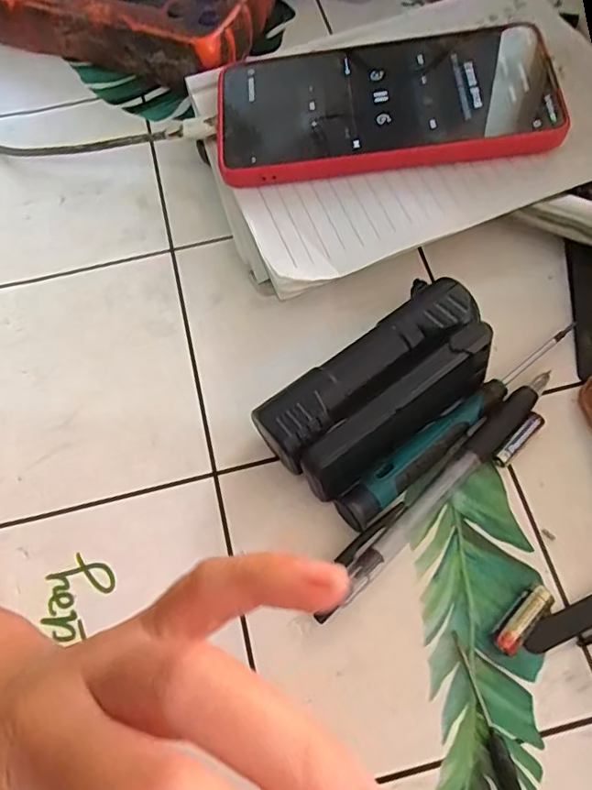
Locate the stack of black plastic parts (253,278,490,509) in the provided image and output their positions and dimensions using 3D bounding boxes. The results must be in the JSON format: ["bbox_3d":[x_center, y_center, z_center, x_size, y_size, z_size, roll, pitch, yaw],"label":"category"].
[{"bbox_3d":[0.035,-0.003,0.233,0.103,0.033,0.049,-39,71,-14],"label":"stack of black plastic parts"}]

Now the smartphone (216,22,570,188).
[{"bbox_3d":[0.042,-0.143,0.277,0.160,0.013,0.079,-7,66,-1],"label":"smartphone"}]

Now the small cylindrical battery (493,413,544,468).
[{"bbox_3d":[0.093,0.018,0.235,0.028,0.004,0.006,-42,72,-15],"label":"small cylindrical battery"}]

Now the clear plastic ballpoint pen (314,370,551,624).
[{"bbox_3d":[0.059,0.038,0.229,0.137,0.007,0.011,-42,71,-15],"label":"clear plastic ballpoint pen"}]

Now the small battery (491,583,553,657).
[{"bbox_3d":[0.083,0.083,0.209,0.028,0.009,0.010,-42,72,-15],"label":"small battery"}]

